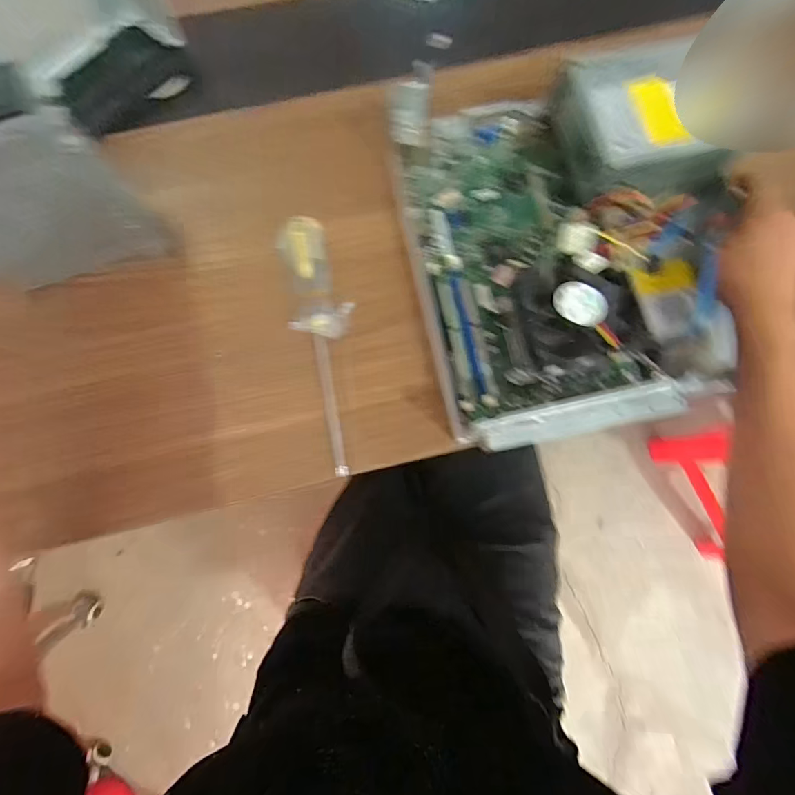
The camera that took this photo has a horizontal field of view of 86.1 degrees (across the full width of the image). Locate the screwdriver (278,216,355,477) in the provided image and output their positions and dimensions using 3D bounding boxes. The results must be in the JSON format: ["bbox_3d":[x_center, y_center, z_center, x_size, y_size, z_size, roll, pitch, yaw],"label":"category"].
[{"bbox_3d":[-0.072,-0.054,0.411,0.054,0.030,0.248,-9,79,-3],"label":"screwdriver"}]

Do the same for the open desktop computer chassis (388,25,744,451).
[{"bbox_3d":[0.176,-0.144,0.394,0.304,0.102,0.333,-11,79,-3],"label":"open desktop computer chassis"}]

